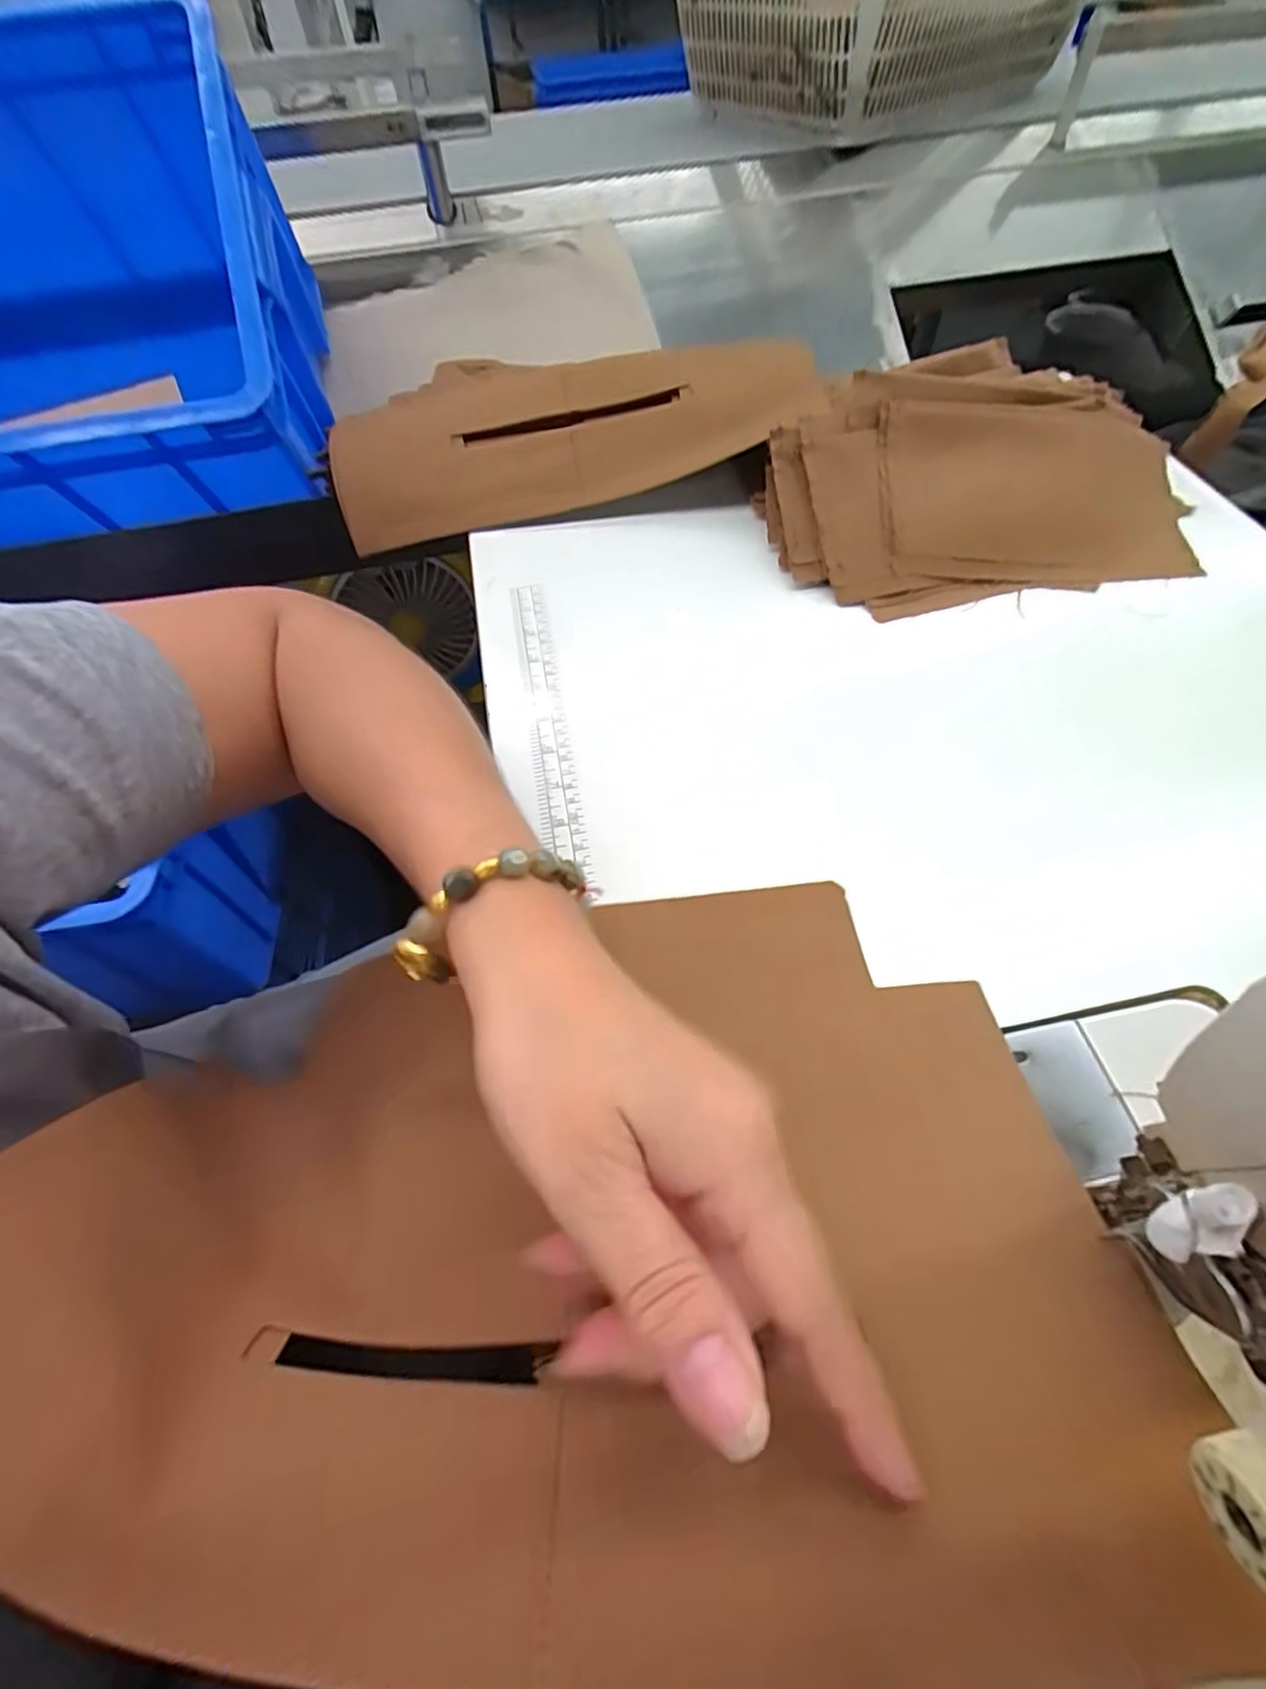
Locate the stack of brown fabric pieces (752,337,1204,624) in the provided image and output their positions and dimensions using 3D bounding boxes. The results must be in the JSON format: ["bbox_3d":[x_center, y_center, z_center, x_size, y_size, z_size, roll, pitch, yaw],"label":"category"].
[{"bbox_3d":[0.227,-0.242,0.423,0.263,0.042,0.169,-8,89,1],"label":"stack of brown fabric pieces"}]

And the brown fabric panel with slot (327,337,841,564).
[{"bbox_3d":[-0.044,-0.306,0.478,0.373,0.067,0.123,-5,58,1],"label":"brown fabric panel with slot"}]

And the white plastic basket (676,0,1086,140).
[{"bbox_3d":[0.300,-1.005,0.777,0.418,0.150,0.306,-35,63,-17],"label":"white plastic basket"}]

